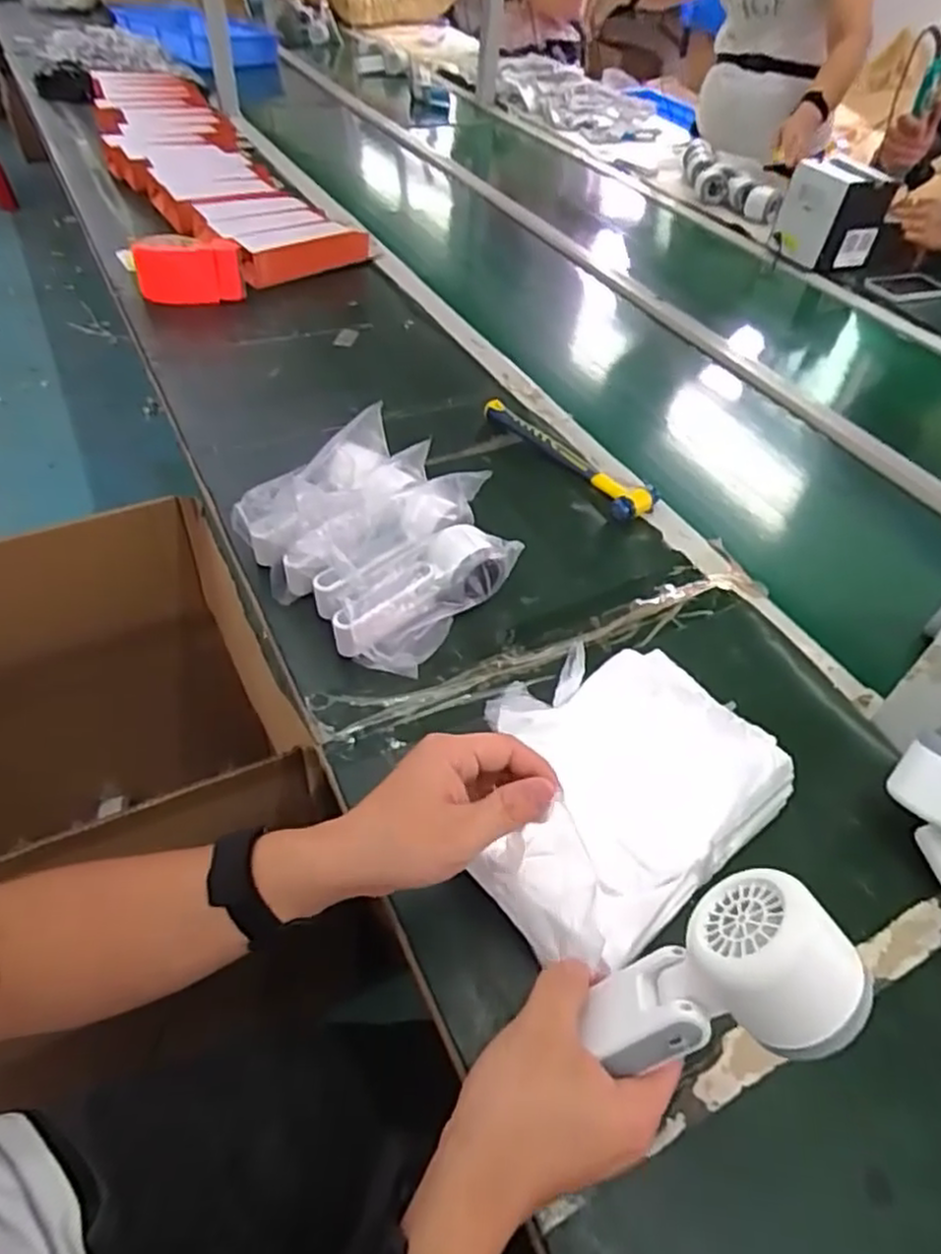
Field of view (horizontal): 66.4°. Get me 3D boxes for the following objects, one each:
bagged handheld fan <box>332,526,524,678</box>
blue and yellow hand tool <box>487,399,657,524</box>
[{"bbox_3d":[-0.035,-0.028,0.629,0.067,0.054,0.169,31,52,22],"label":"bagged handheld fan"},{"bbox_3d":[0.100,-0.195,0.817,0.050,0.021,0.249,-33,58,-30],"label":"blue and yellow hand tool"}]

